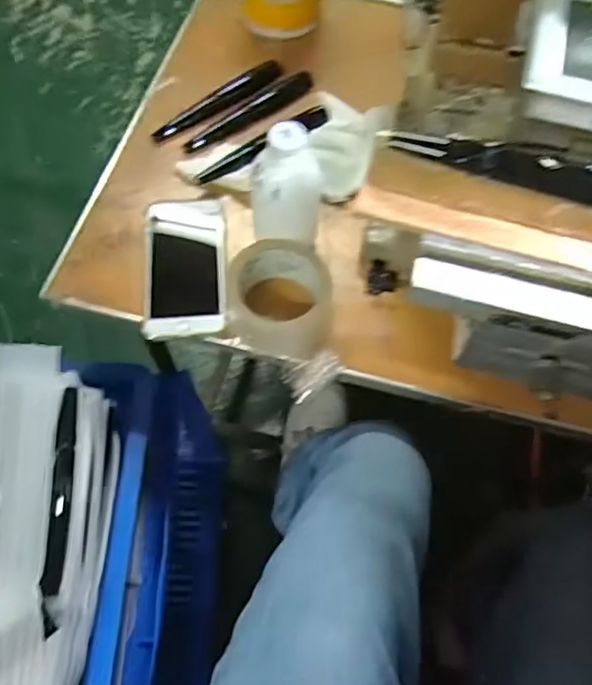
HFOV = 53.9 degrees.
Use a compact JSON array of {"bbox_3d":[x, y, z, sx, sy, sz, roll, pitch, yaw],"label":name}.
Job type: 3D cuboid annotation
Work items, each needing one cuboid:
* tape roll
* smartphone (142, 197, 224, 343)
[{"bbox_3d":[-0.015,-0.043,0.546,0.097,0.052,0.104,0,65,0],"label":"tape roll"},{"bbox_3d":[-0.109,-0.078,0.580,0.078,0.013,0.161,-5,65,-3],"label":"smartphone"}]

